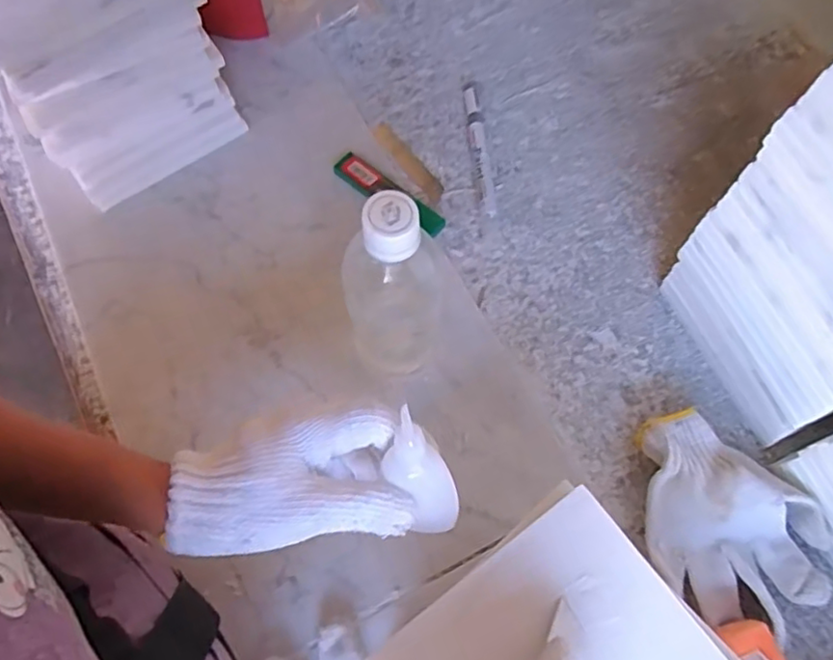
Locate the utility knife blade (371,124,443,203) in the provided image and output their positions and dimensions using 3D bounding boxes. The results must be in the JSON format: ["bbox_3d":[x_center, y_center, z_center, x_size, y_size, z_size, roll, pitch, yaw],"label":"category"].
[{"bbox_3d":[-0.007,-0.158,0.597,0.020,0.006,0.100,-35,72,-13],"label":"utility knife blade"}]

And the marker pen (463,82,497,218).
[{"bbox_3d":[0.059,-0.176,0.595,0.017,0.014,0.159,-4,68,-2],"label":"marker pen"}]

